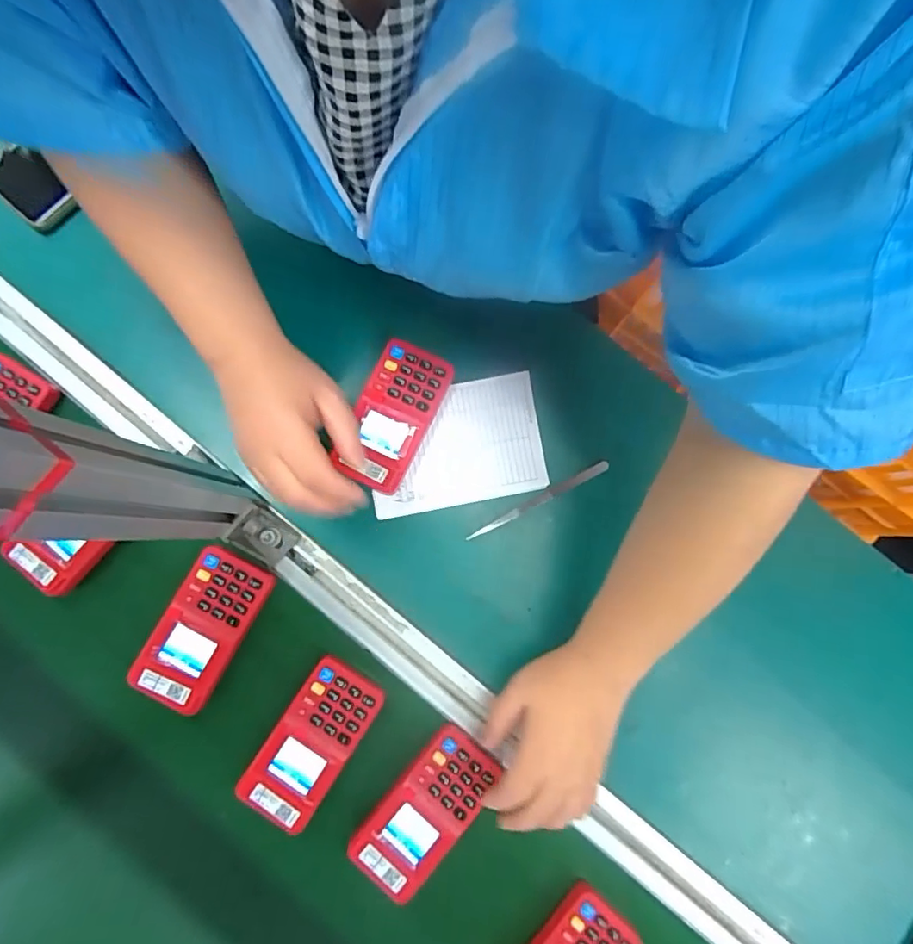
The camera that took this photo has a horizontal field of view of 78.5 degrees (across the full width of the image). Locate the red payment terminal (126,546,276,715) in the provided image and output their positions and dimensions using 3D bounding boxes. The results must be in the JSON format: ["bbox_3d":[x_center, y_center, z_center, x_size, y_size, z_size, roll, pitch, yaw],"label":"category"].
[{"bbox_3d":[-0.204,0.127,0.454,0.064,0.027,0.124,28,81,3],"label":"red payment terminal"}]

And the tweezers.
[{"bbox_3d":[0.069,0.025,0.475,0.132,0.007,0.008,-27,83,-5],"label":"tweezers"}]

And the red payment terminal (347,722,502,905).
[{"bbox_3d":[-0.024,0.262,0.432,0.063,0.013,0.122,39,82,8],"label":"red payment terminal"}]

